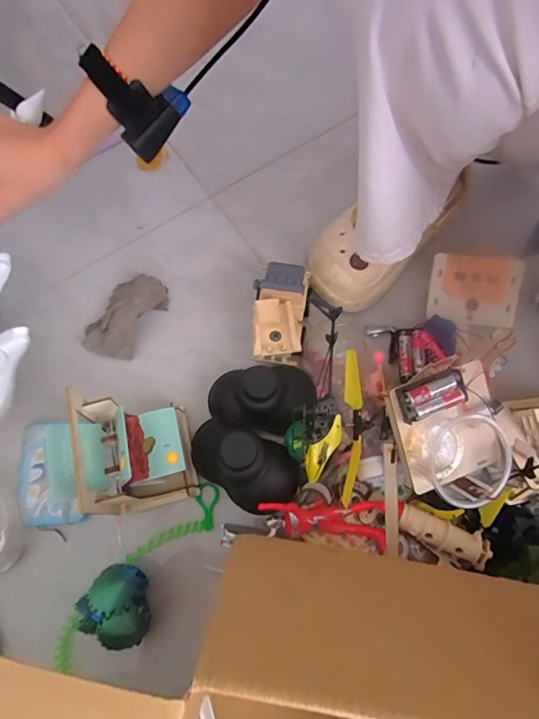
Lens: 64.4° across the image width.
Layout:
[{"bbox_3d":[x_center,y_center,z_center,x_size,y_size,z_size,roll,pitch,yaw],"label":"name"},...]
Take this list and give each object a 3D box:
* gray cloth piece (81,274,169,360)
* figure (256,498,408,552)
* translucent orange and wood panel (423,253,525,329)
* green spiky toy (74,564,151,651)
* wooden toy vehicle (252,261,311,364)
[{"bbox_3d":[-0.173,-0.054,0.506,0.063,0.039,0.108,28,73,10],"label":"gray cloth piece"},{"bbox_3d":[0.059,0.155,0.415,0.133,0.033,0.039,4,71,2],"label":"figure"},{"bbox_3d":[0.238,-0.080,0.496,0.102,0.005,0.077,5,100,1],"label":"translucent orange and wood panel"},{"bbox_3d":[-0.146,0.233,0.401,0.062,0.048,0.068,-18,72,-5],"label":"green spiky toy"},{"bbox_3d":[0.013,-0.046,0.482,0.060,0.070,0.099,0,71,1],"label":"wooden toy vehicle"}]

